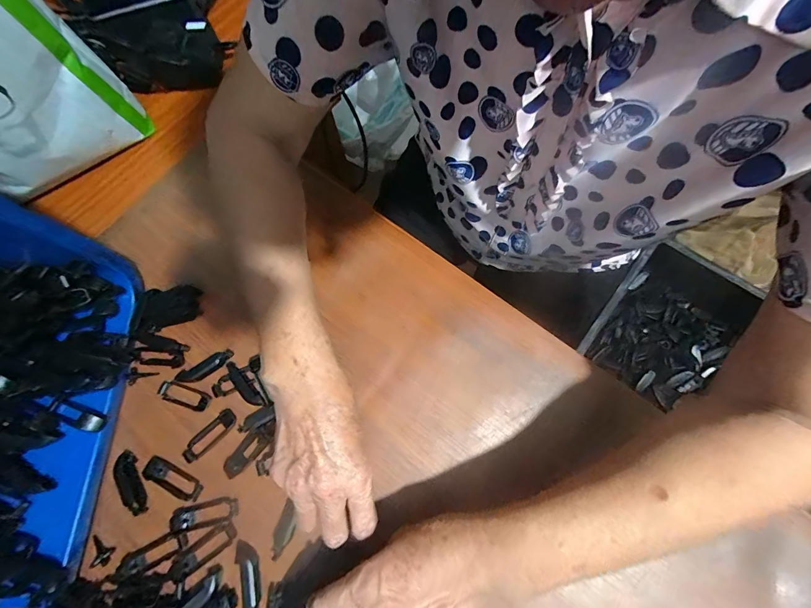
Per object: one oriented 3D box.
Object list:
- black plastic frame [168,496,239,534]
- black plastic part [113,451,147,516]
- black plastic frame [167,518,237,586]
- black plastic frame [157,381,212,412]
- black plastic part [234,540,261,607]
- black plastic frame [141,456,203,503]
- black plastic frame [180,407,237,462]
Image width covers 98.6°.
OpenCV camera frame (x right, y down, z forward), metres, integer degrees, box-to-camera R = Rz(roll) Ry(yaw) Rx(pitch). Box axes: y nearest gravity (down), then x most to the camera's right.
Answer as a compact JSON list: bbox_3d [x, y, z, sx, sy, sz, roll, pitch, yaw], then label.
[{"bbox_3d":[-0.181,0.189,0.313,0.059,0.004,0.021,-14,72,-2],"label":"black plastic frame"},{"bbox_3d":[-0.252,0.163,0.317,0.019,0.010,0.057,-28,73,-7],"label":"black plastic part"},{"bbox_3d":[-0.177,0.215,0.303,0.059,0.007,0.020,-37,74,-10],"label":"black plastic frame"},{"bbox_3d":[-0.218,0.088,0.338,0.055,0.011,0.020,16,73,8],"label":"black plastic frame"},{"bbox_3d":[-0.131,0.232,0.293,0.016,0.015,0.057,-24,72,-6],"label":"black plastic part"},{"bbox_3d":[-0.215,0.161,0.321,0.059,0.010,0.021,27,75,11],"label":"black plastic frame"},{"bbox_3d":[-0.187,0.125,0.332,0.020,0.006,0.057,41,78,14],"label":"black plastic frame"}]

